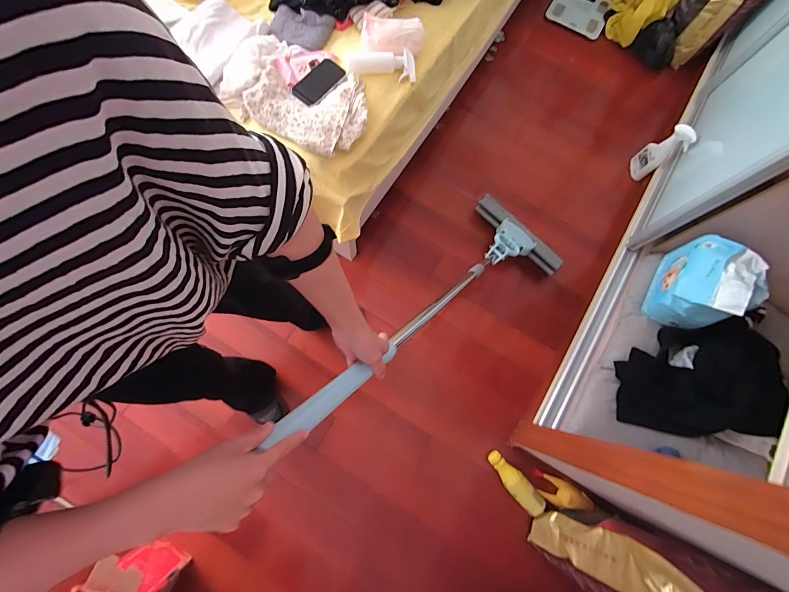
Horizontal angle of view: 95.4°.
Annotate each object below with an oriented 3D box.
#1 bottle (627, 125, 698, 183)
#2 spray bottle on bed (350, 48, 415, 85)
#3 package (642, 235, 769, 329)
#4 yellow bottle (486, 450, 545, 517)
[{"bbox_3d":[1.036,-0.559,1.394,0.060,0.257,0.115,-11,82,-14],"label":"bottle"},{"bbox_3d":[-0.034,-0.643,1.002,0.185,0.040,0.068,-5,76,-4],"label":"spray bottle on bed"},{"bbox_3d":[0.917,-0.042,1.052,0.158,0.230,0.251,28,76,5],"label":"package"},{"bbox_3d":[0.388,0.603,1.163,0.070,0.050,0.219,-40,81,-11],"label":"yellow bottle"}]

